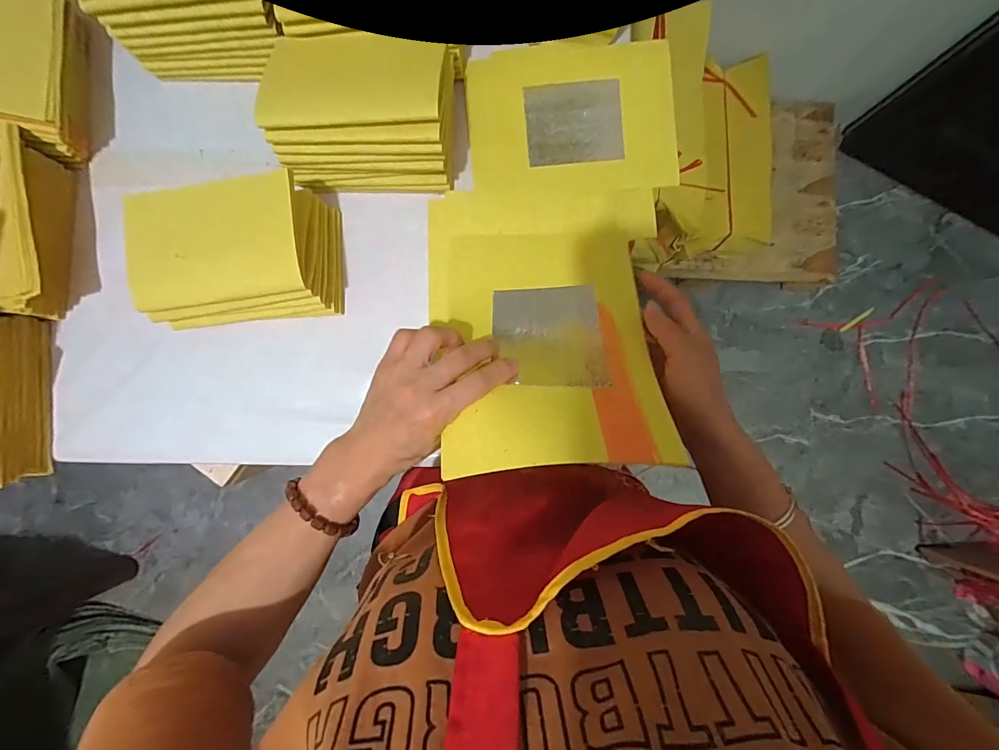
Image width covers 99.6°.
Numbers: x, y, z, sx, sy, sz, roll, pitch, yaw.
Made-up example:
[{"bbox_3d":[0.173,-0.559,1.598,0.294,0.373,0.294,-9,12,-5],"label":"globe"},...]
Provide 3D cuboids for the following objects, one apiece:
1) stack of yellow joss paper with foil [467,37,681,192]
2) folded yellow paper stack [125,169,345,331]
[{"bbox_3d":[0.080,-0.279,0.459,0.220,0.020,0.155,-1,87,-1],"label":"stack of yellow joss paper with foil"},{"bbox_3d":[-0.254,-0.115,0.418,0.172,0.095,0.119,-9,87,-1],"label":"folded yellow paper stack"}]

